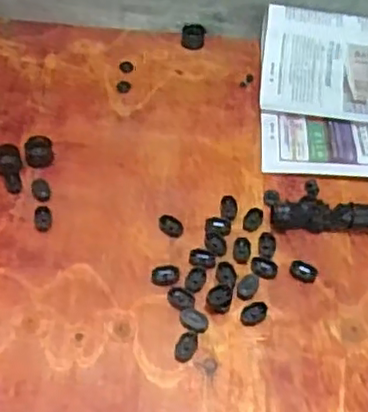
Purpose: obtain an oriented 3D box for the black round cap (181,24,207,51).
[{"bbox_3d":[0.011,-0.187,0.715,0.026,0.026,0.020,9,51,2],"label":"black round cap"}]

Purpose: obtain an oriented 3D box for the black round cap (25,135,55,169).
[{"bbox_3d":[-0.131,-0.048,0.590,0.024,0.021,0.026,3,51,-3],"label":"black round cap"}]

